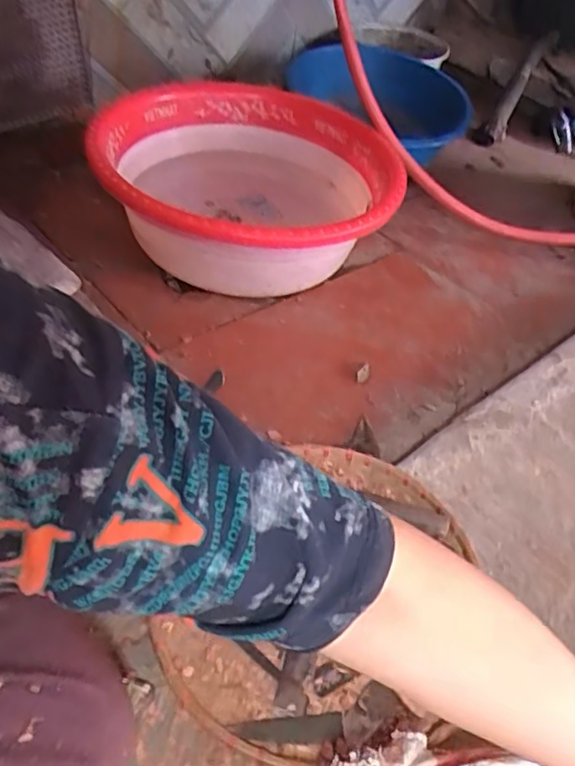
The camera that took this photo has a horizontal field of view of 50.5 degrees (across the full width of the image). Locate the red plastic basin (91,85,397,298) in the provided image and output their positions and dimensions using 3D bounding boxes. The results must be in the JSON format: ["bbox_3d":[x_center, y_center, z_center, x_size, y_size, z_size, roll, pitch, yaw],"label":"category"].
[{"bbox_3d":[-0.065,-0.342,1.047,0.474,0.204,0.594,19,45,7],"label":"red plastic basin"}]

